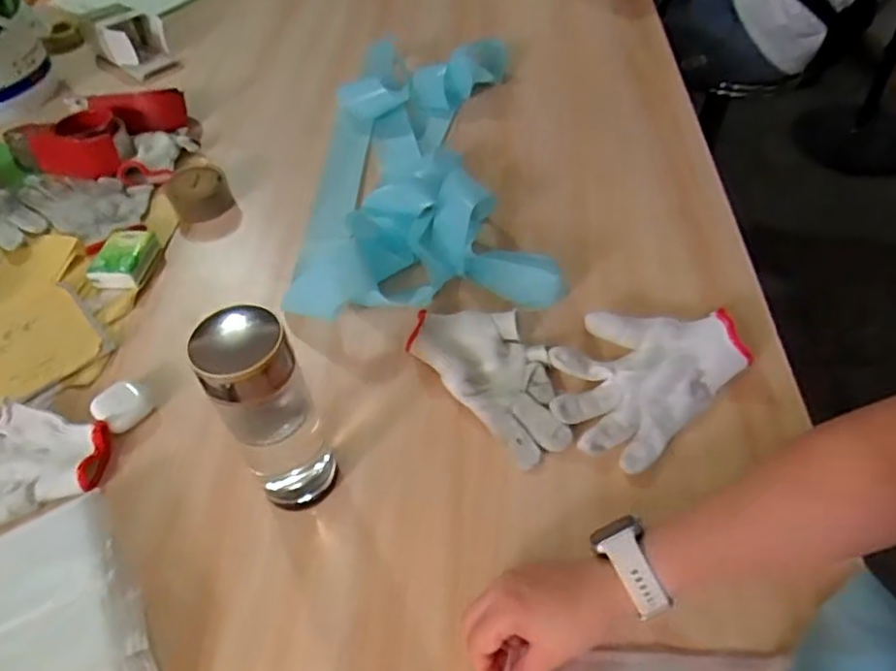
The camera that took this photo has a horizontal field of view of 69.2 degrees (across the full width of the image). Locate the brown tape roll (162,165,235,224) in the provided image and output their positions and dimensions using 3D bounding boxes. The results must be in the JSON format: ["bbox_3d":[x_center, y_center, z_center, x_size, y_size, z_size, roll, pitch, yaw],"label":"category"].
[{"bbox_3d":[-0.316,-0.181,0.826,0.071,0.049,0.057,-24,51,-17],"label":"brown tape roll"}]

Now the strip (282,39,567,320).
[{"bbox_3d":[-0.032,-0.221,0.806,0.271,0.065,0.475,-2,48,2],"label":"strip"}]

